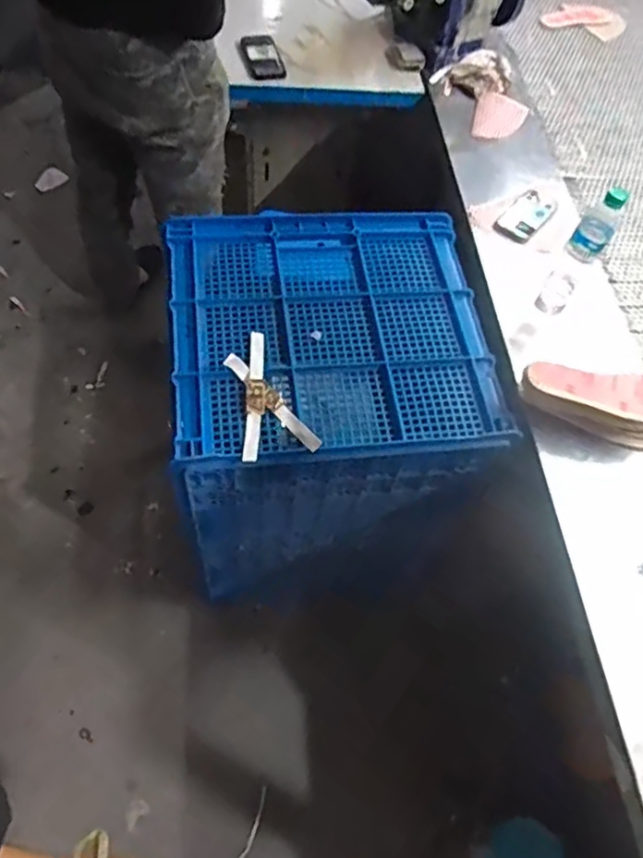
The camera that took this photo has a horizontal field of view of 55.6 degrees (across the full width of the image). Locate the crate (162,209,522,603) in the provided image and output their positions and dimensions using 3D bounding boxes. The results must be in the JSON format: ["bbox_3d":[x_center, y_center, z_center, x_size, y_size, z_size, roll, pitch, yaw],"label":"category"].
[{"bbox_3d":[0.006,0.004,1.291,0.562,0.642,0.575,-3,59,-8],"label":"crate"}]

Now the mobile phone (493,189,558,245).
[{"bbox_3d":[0.419,-0.435,1.239,0.077,0.017,0.148,36,61,15],"label":"mobile phone"}]

